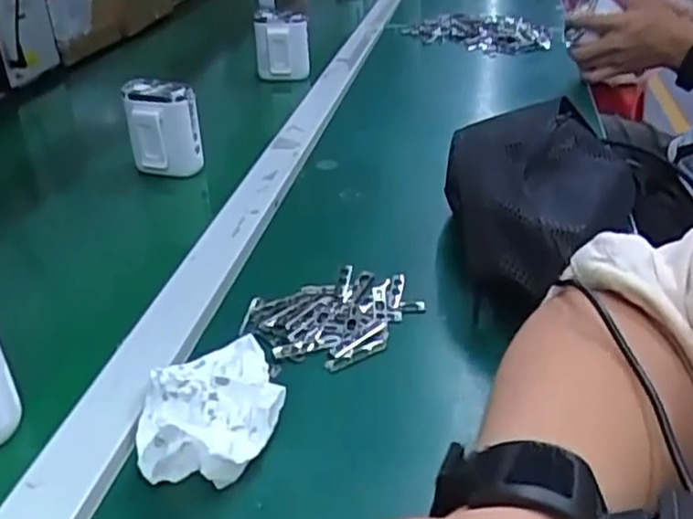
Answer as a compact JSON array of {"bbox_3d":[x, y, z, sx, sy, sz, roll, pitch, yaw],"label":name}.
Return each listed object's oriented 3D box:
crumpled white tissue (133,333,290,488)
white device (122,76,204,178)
[{"bbox_3d":[-0.076,0.076,0.385,0.076,0.026,0.103,-11,32,-17],"label":"crumpled white tissue"},{"bbox_3d":[-0.175,-0.127,0.670,0.066,0.082,0.031,8,32,14],"label":"white device"}]

